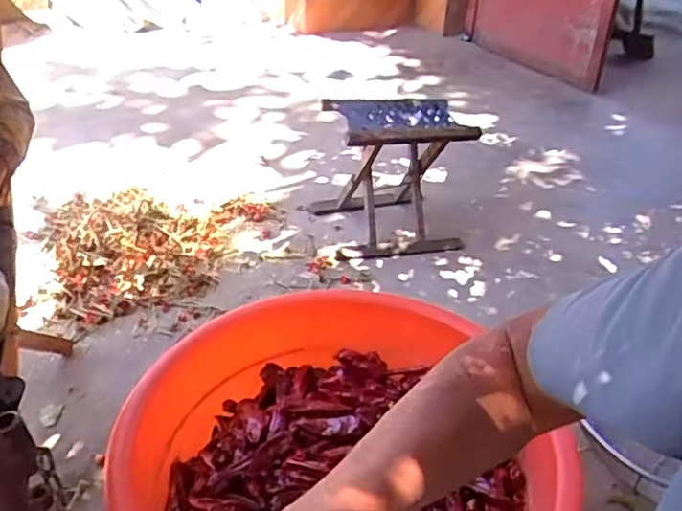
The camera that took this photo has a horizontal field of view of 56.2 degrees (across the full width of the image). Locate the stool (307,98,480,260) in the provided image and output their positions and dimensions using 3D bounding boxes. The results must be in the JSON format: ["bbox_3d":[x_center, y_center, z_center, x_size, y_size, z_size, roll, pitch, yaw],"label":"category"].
[{"bbox_3d":[0.131,-0.213,1.584,0.323,0.336,0.308,-6,35,-11],"label":"stool"}]

